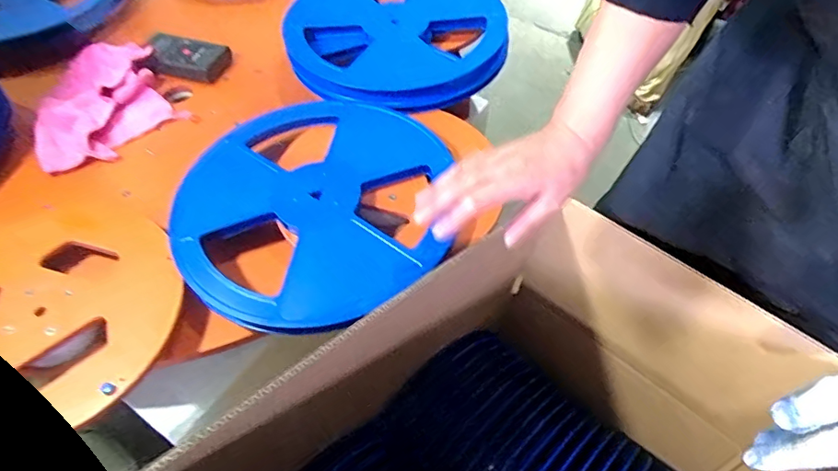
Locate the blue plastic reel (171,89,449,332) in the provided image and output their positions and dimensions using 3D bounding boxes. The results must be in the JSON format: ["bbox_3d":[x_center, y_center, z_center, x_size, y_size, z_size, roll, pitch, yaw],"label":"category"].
[{"bbox_3d":[-0.124,-0.043,0.607,0.295,0.024,0.326,1,54,2],"label":"blue plastic reel"}]

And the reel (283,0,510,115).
[{"bbox_3d":[-0.031,-0.315,0.789,0.321,0.046,0.321,9,54,9],"label":"reel"}]

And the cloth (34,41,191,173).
[{"bbox_3d":[-0.478,-0.205,0.783,0.194,0.042,0.231,-30,58,-19],"label":"cloth"}]

